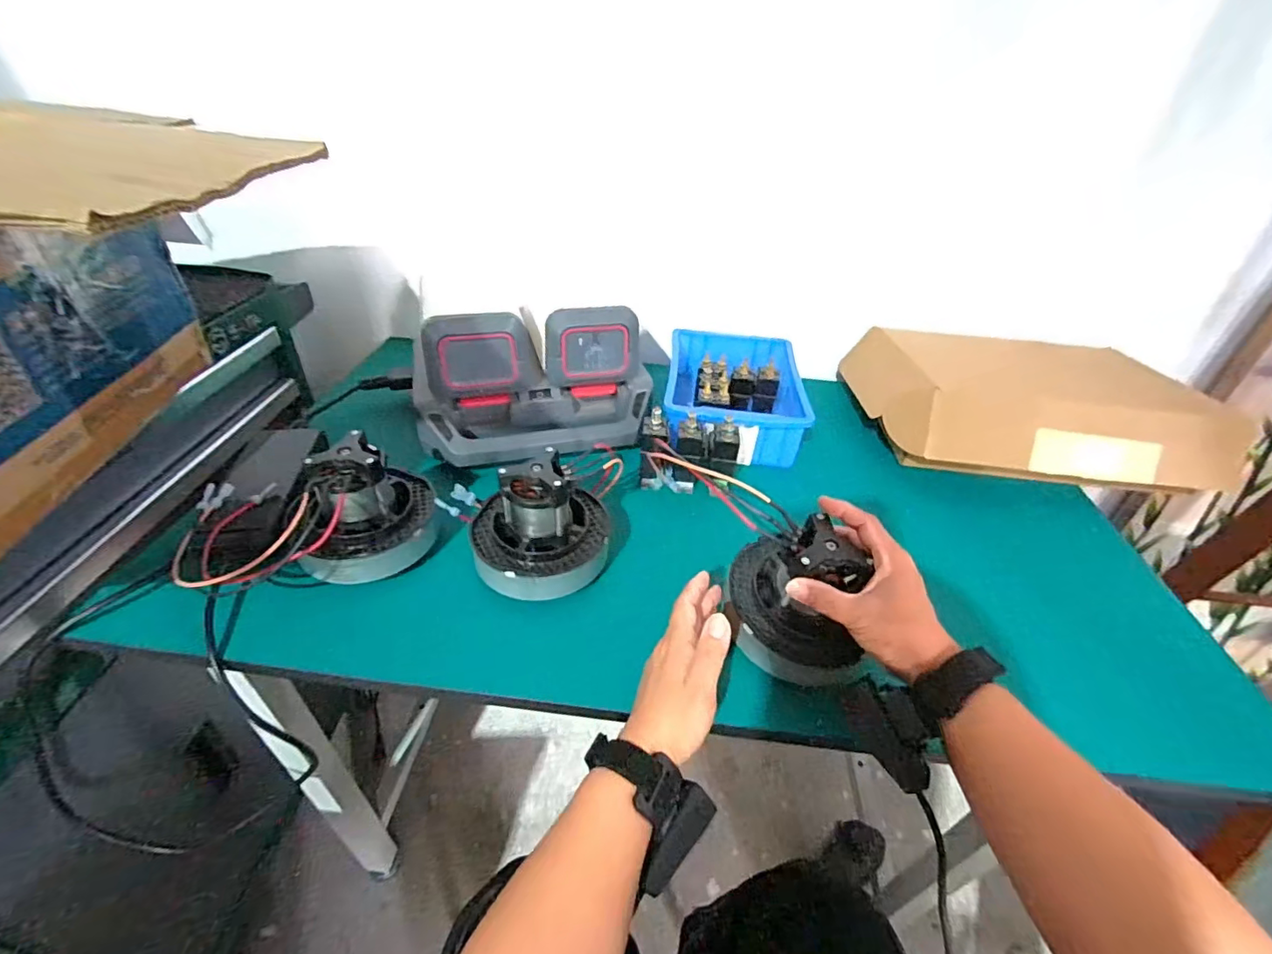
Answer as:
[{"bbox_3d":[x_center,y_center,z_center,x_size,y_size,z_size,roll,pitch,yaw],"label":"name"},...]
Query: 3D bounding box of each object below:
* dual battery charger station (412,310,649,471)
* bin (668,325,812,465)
[{"bbox_3d":[-0.111,-0.109,0.621,0.273,0.139,0.094,-6,38,-12],"label":"dual battery charger station"},{"bbox_3d":[0.133,-0.113,0.736,0.175,0.079,0.259,6,37,3],"label":"bin"}]

